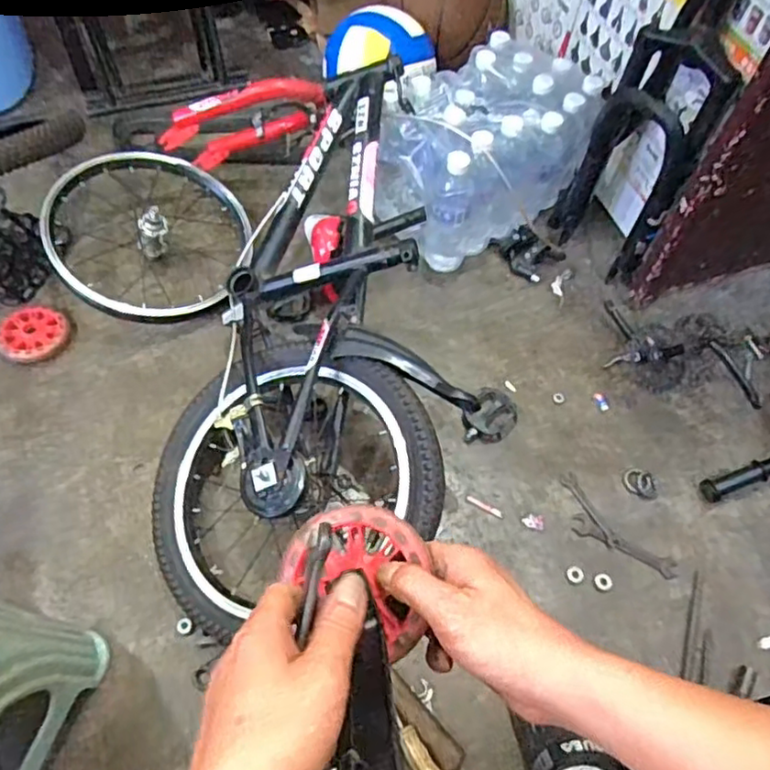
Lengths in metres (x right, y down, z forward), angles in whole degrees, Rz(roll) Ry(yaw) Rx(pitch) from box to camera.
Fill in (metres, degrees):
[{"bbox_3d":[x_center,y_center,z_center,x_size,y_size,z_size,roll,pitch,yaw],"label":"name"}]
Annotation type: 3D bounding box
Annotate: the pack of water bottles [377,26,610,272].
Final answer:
[{"bbox_3d":[0.171,-0.399,1.081,0.355,0.222,0.225,-30,68,-16],"label":"pack of water bottles"}]

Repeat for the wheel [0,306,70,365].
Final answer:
[{"bbox_3d":[-0.545,-0.080,0.978,0.103,0.023,0.102,1,63,-2],"label":"wheel"}]

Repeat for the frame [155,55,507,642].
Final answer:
[{"bbox_3d":[-0.036,-0.077,0.893,0.362,0.218,0.748,20,64,8],"label":"frame"}]

